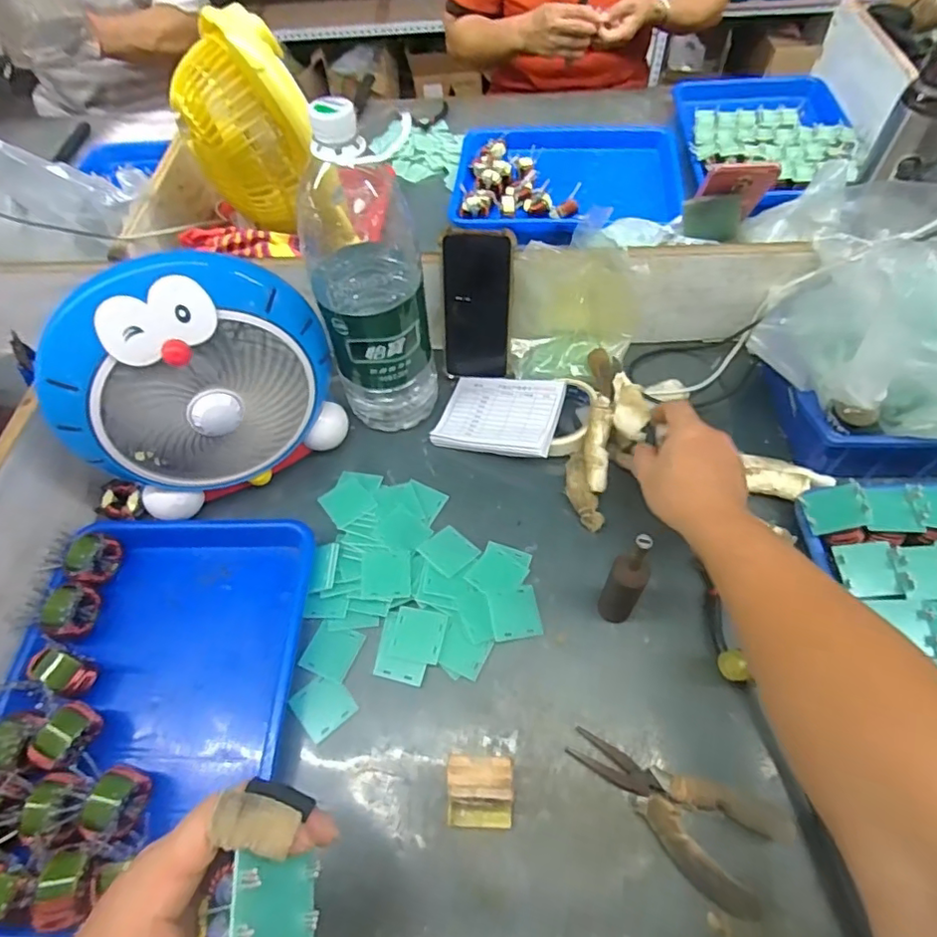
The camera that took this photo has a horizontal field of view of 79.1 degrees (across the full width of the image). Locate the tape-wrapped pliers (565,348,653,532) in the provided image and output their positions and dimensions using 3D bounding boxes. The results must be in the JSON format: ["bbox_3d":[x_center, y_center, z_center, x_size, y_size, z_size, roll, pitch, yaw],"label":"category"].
[{"bbox_3d":[0.144,-0.037,0.585,0.067,0.045,0.198,13,74,11],"label":"tape-wrapped pliers"}]

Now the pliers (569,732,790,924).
[{"bbox_3d":[0.148,0.256,0.422,0.153,0.025,0.071,23,63,17],"label":"pliers"}]

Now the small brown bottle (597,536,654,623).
[{"bbox_3d":[0.129,0.094,0.463,0.031,0.139,0.023,21,63,16],"label":"small brown bottle"}]

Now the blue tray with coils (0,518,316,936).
[{"bbox_3d":[-0.274,0.188,0.474,0.247,0.058,0.331,-1,59,3],"label":"blue tray with coils"}]

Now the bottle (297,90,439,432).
[{"bbox_3d":[-0.091,-0.159,0.536,0.087,0.313,0.097,35,66,23],"label":"bottle"}]

